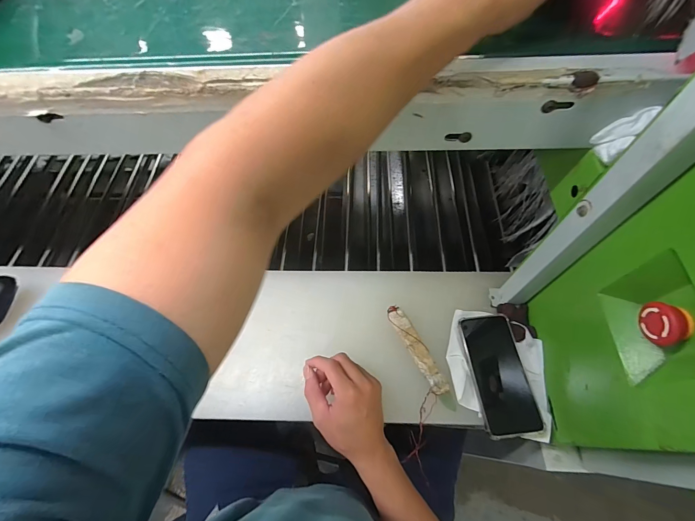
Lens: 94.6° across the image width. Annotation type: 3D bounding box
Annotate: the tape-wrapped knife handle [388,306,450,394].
[{"bbox_3d":[0.104,0.131,0.486,0.026,0.009,0.143,-25,63,-10],"label":"tape-wrapped knife handle"}]

